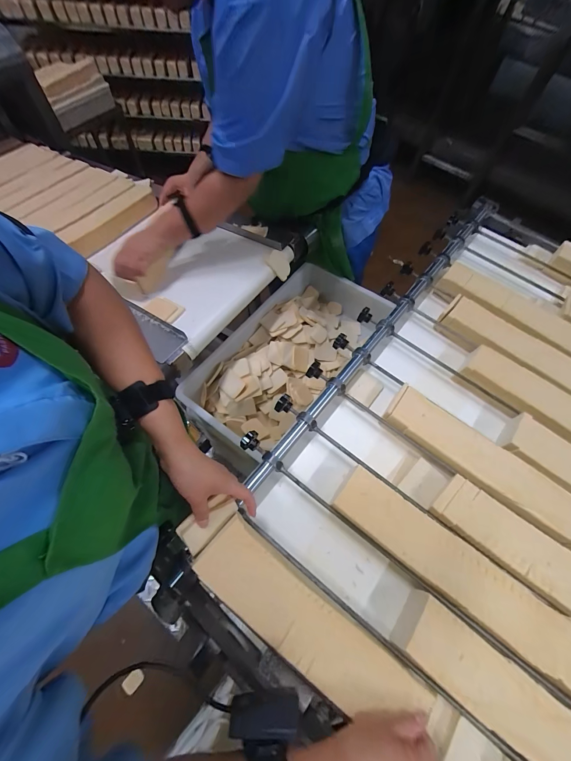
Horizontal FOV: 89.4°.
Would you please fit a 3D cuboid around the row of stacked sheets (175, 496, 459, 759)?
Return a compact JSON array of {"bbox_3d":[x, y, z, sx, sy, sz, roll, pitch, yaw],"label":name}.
[{"bbox_3d":[0.035,0.308,0.355,0.400,0.034,0.091,38,67,4],"label":"row of stacked sheets"}]

